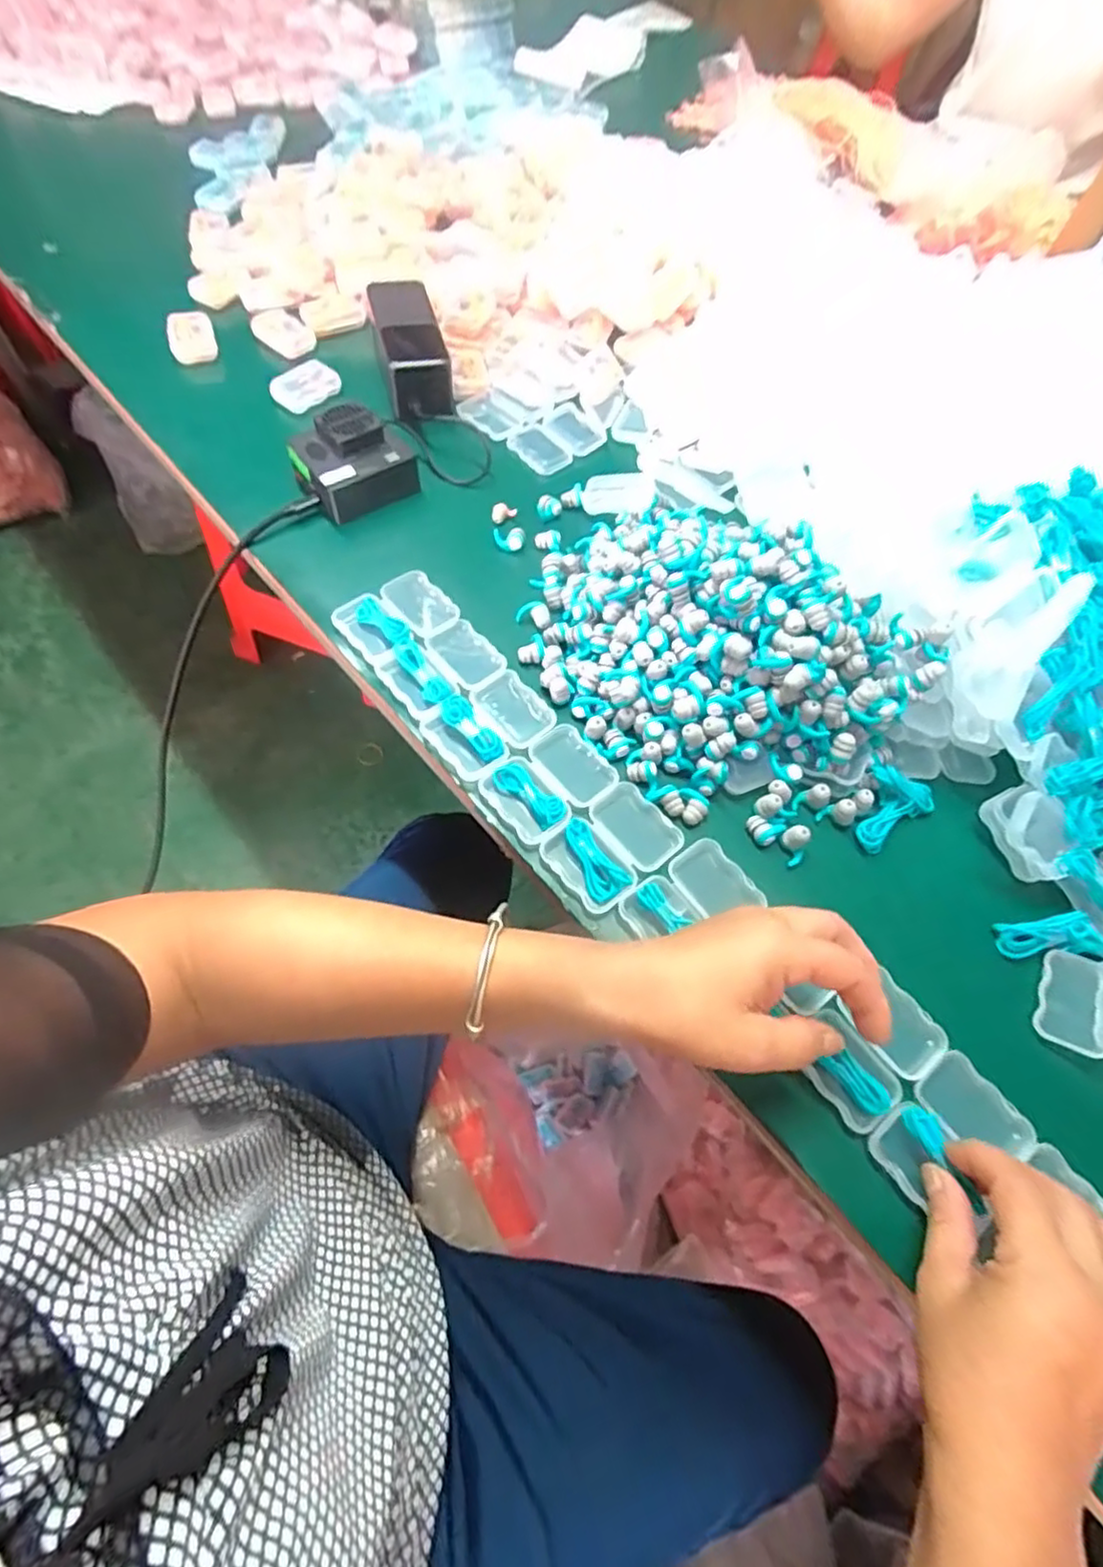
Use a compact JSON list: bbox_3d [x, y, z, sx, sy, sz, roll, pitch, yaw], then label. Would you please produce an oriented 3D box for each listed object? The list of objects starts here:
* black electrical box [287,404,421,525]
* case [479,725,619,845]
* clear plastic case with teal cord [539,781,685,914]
[{"bbox_3d":[-0.154,-0.250,0.507,0.080,0.050,0.065,-31,69,-19],"label":"black electrical box"},{"bbox_3d":[-0.001,-0.001,0.406,0.074,0.010,0.054,-37,71,-21],"label":"case"},{"bbox_3d":[0.037,0.036,0.391,0.076,0.009,0.055,-36,71,-21],"label":"clear plastic case with teal cord"}]

